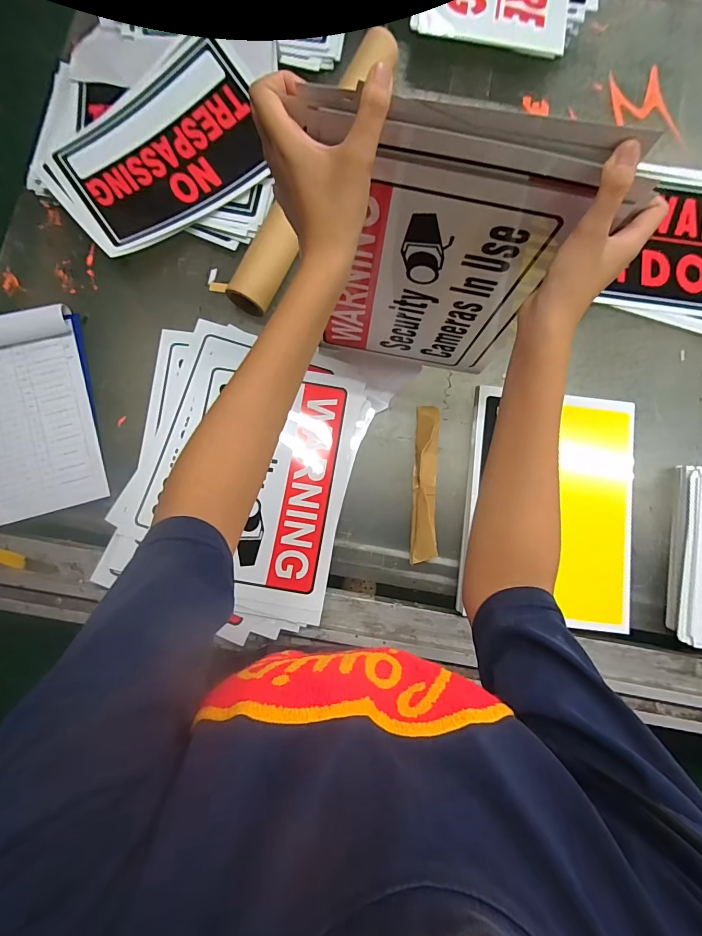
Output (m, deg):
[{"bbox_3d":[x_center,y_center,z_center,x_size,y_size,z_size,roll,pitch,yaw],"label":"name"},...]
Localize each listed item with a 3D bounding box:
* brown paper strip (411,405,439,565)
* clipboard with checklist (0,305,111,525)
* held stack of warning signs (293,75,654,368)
[{"bbox_3d":[0.117,0.024,0.628,0.037,0.024,0.243,3,82,-1],"label":"brown paper strip"},{"bbox_3d":[-0.522,-0.084,0.620,0.230,0.025,0.320,-13,83,-3],"label":"clipboard with checklist"},{"bbox_3d":[0.091,-0.214,0.455,0.243,0.374,0.028,11,82,0],"label":"held stack of warning signs"}]

